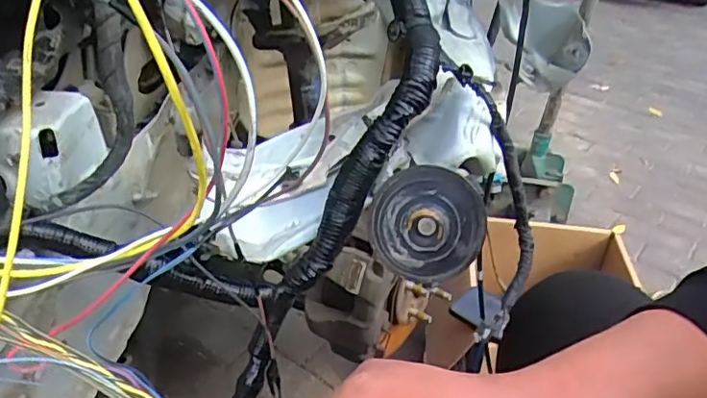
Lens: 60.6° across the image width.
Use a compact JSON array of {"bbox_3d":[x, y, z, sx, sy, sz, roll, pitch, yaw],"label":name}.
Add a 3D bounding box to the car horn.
[{"bbox_3d":[0.049,0.016,0.406,0.073,0.076,0.026,8,9,4],"label":"car horn"}]

